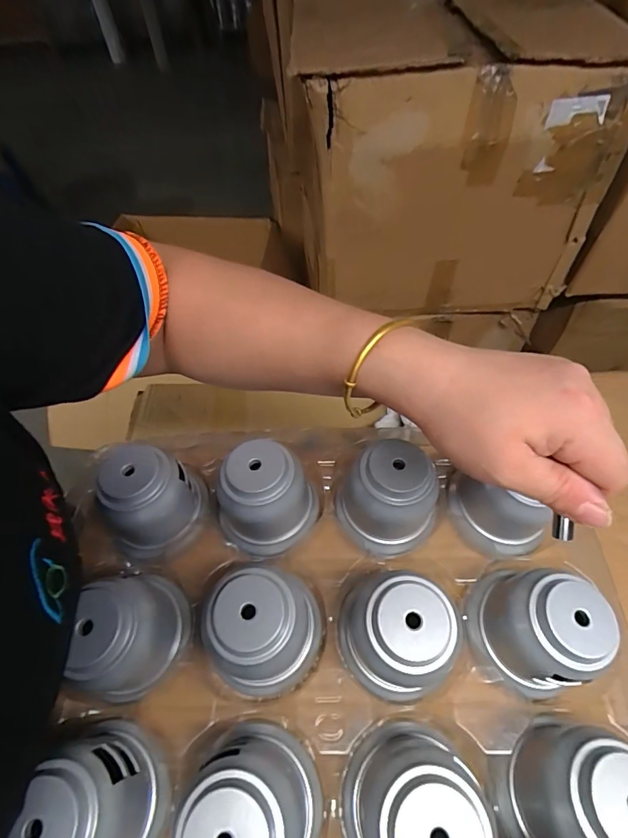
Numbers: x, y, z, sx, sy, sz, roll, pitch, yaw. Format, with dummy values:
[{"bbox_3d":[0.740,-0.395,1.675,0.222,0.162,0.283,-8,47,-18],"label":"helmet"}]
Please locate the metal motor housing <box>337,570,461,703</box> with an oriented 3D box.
[{"bbox_3d":[0.055,0.153,0.314,0.074,0.085,0.078,5,57,6],"label":"metal motor housing"}]

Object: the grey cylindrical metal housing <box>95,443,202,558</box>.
[{"bbox_3d":[-0.136,0.068,0.374,0.068,0.074,0.068,-4,57,0],"label":"grey cylindrical metal housing"}]

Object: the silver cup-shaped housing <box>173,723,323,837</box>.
[{"bbox_3d":[-0.034,0.234,0.266,0.076,0.080,0.078,-1,57,2],"label":"silver cup-shaped housing"}]

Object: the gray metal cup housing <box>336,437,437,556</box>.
[{"bbox_3d":[0.062,0.061,0.379,0.085,0.082,0.089,5,57,6],"label":"gray metal cup housing"}]

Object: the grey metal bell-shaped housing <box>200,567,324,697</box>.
[{"bbox_3d":[-0.035,0.149,0.318,0.084,0.077,0.078,-12,57,-6],"label":"grey metal bell-shaped housing"}]

